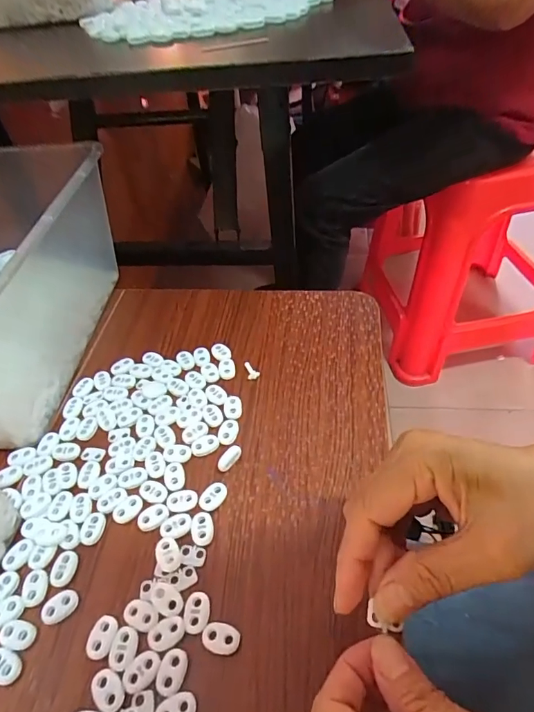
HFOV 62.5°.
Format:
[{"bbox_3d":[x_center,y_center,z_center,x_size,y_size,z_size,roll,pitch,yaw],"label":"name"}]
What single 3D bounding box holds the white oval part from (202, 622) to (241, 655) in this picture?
[{"bbox_3d":[-0.028,0.169,0.263,0.022,0.004,0.015,9,49,13],"label":"white oval part"}]

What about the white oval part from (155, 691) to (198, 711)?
[{"bbox_3d":[-0.050,0.195,0.242,0.023,0.004,0.015,-19,48,-12],"label":"white oval part"}]

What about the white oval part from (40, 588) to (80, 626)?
[{"bbox_3d":[-0.134,0.161,0.284,0.023,0.004,0.017,-38,54,-26],"label":"white oval part"}]

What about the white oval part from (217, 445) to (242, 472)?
[{"bbox_3d":[-0.029,0.080,0.342,0.009,0.010,0.022,27,55,27],"label":"white oval part"}]

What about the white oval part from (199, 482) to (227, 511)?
[{"bbox_3d":[-0.040,0.103,0.325,0.015,0.004,0.022,34,59,31],"label":"white oval part"}]

